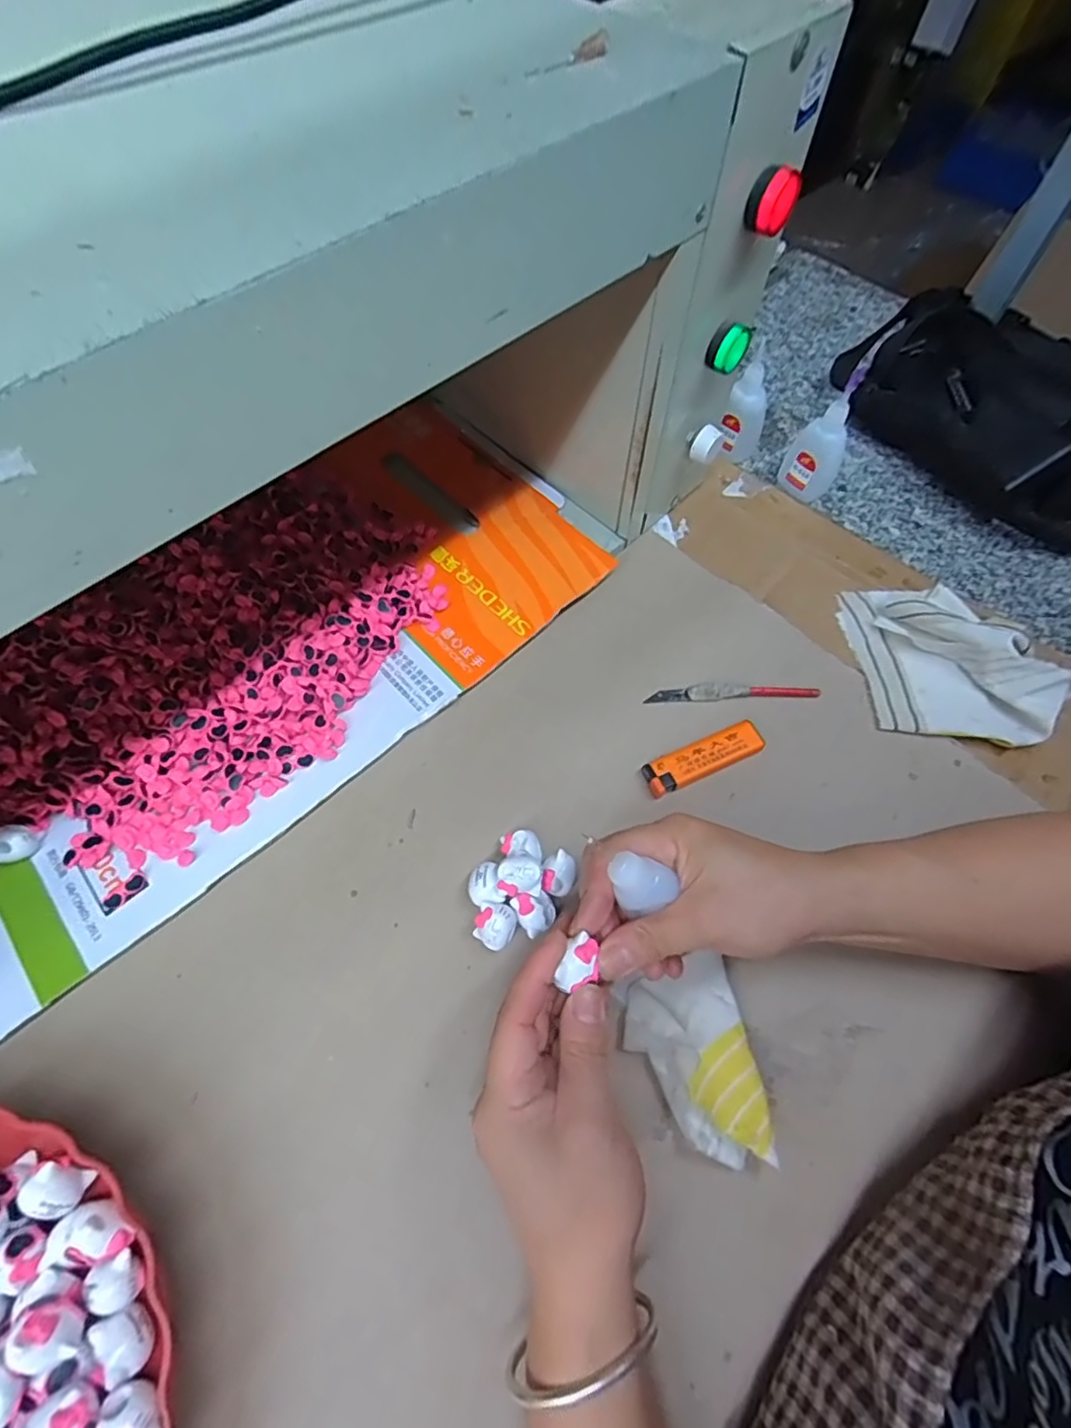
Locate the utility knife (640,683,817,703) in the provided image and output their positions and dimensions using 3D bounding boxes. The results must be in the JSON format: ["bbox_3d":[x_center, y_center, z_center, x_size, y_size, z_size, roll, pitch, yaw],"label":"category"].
[{"bbox_3d":[0.139,-0.015,0.428,0.120,0.009,0.013,-2,64,-3],"label":"utility knife"}]

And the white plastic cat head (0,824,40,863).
[{"bbox_3d":[-0.306,0.077,0.357,0.025,0.018,0.022,10,64,2],"label":"white plastic cat head"}]

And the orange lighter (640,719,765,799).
[{"bbox_3d":[0.111,0.029,0.401,0.081,0.015,0.024,-21,67,-12],"label":"orange lighter"}]

